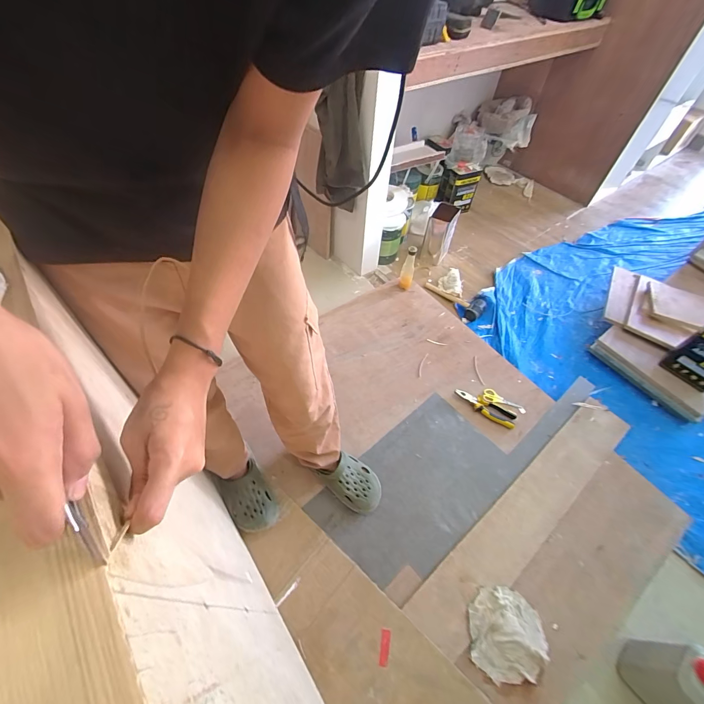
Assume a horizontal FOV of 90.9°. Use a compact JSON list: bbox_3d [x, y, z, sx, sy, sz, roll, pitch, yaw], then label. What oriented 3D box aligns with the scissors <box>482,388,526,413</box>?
[{"bbox_3d":[0.518,0.165,1.177,0.144,0.016,0.052,22,55,12],"label":"scissors"}]

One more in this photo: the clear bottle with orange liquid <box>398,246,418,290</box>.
[{"bbox_3d":[0.230,-0.336,1.422,0.056,0.200,0.061,15,53,8],"label":"clear bottle with orange liquid"}]

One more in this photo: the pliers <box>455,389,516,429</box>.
[{"bbox_3d":[0.443,0.179,1.155,0.204,0.018,0.087,31,57,18],"label":"pliers"}]

